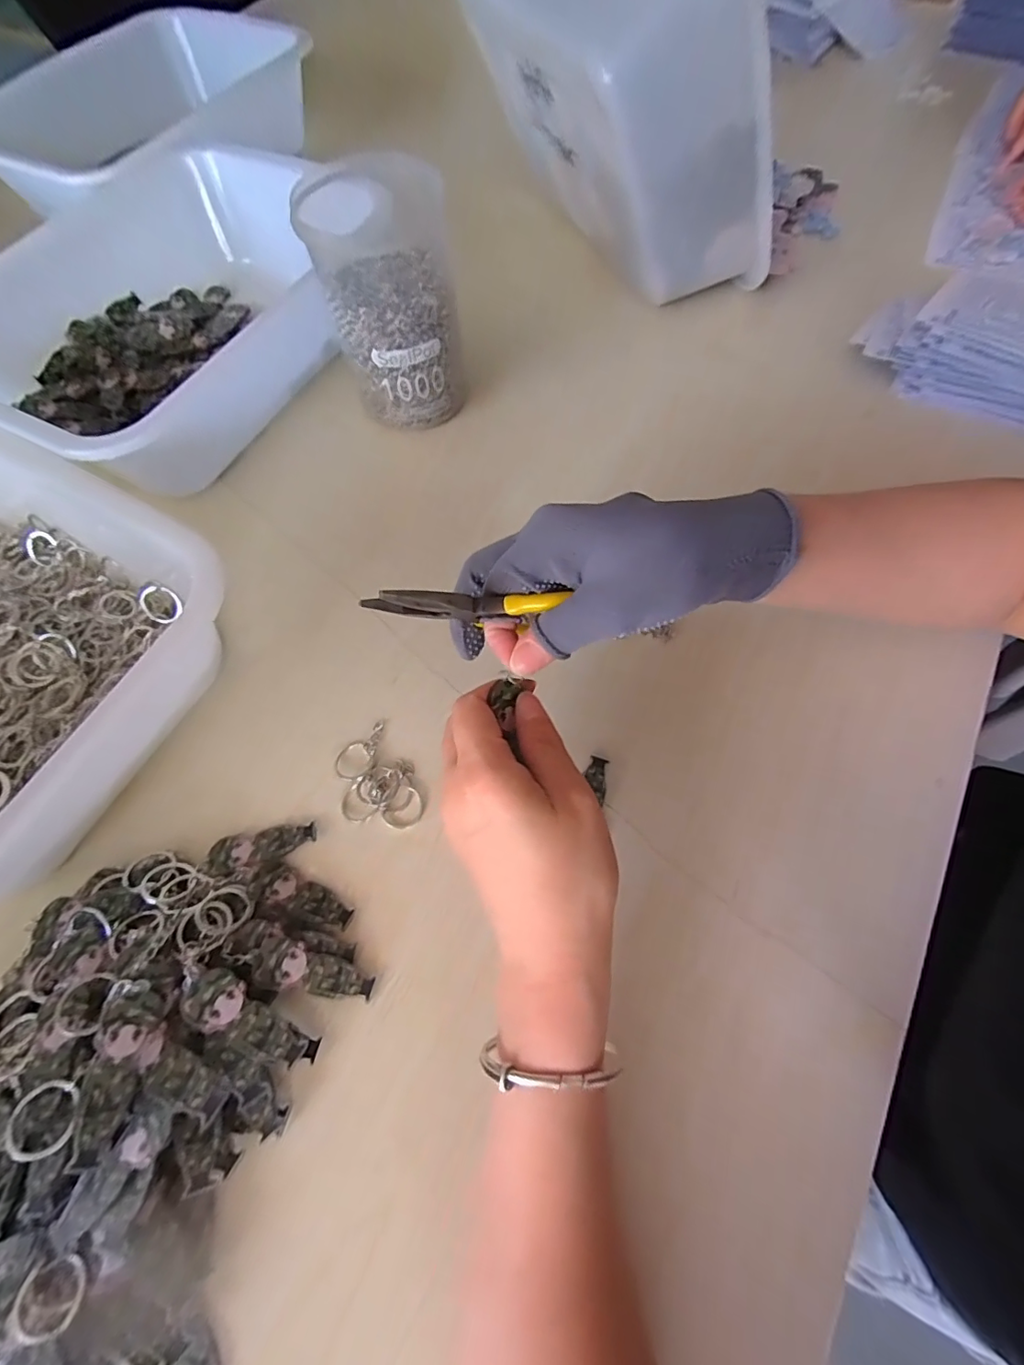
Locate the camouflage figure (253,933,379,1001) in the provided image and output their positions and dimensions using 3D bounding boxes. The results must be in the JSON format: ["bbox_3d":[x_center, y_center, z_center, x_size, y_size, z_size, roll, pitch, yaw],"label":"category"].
[{"bbox_3d":[-0.099,0.145,0.259,0.059,0.004,0.021,21,69,-6],"label":"camouflage figure"}]

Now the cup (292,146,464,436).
[{"bbox_3d":[-0.085,-0.268,0.368,0.089,0.132,0.091,0,68,0],"label":"cup"}]

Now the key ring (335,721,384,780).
[{"bbox_3d":[-0.092,0.040,0.312,0.022,0.006,0.038,7,68,3],"label":"key ring"}]

